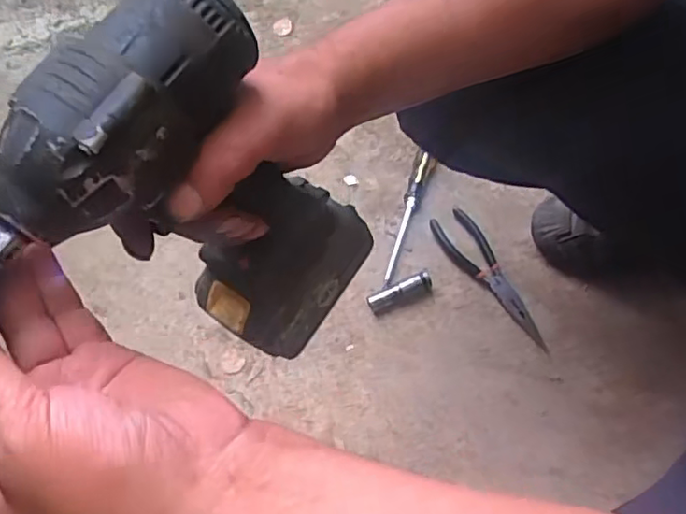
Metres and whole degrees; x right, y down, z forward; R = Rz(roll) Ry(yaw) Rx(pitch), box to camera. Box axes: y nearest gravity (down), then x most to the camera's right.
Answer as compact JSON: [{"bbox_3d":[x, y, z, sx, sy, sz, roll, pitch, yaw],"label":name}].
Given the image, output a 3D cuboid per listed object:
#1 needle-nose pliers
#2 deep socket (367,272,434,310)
[{"bbox_3d":[0.179,0.023,0.739,0.051,0.014,0.193,-30,68,-14],"label":"needle-nose pliers"},{"bbox_3d":[0.067,0.040,0.729,0.080,0.016,0.020,-22,66,-10],"label":"deep socket"}]

